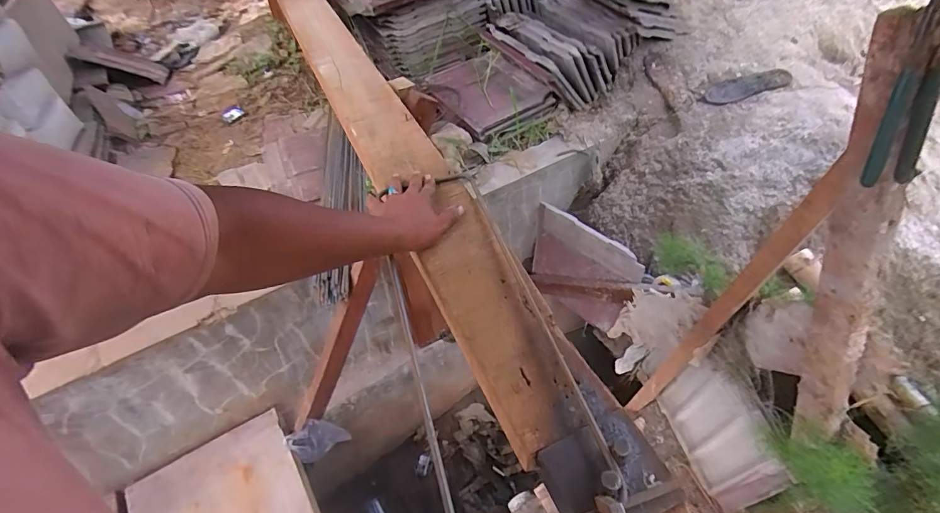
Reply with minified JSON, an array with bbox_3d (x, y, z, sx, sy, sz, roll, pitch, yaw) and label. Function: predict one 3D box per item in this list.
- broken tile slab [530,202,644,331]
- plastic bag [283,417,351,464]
[{"bbox_3d":[0.357,0.062,1.472,0.065,0.354,0.415,-21,43,-32],"label":"broken tile slab"},{"bbox_3d":[-0.436,0.546,1.310,0.096,0.230,0.075,-51,55,4],"label":"plastic bag"}]

